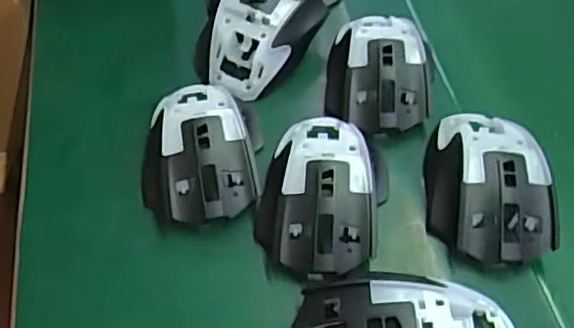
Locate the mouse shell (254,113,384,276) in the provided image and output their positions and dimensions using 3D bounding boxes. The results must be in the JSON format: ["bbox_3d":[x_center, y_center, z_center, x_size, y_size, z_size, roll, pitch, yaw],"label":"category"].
[{"bbox_3d":[0.024,0.013,0.378,0.071,0.032,0.106,14,55,9],"label":"mouse shell"}]

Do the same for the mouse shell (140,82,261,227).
[{"bbox_3d":[-0.053,-0.012,0.400,0.071,0.035,0.100,2,54,1],"label":"mouse shell"}]

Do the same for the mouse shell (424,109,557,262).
[{"bbox_3d":[0.121,0.011,0.376,0.071,0.030,0.095,4,54,2],"label":"mouse shell"}]

